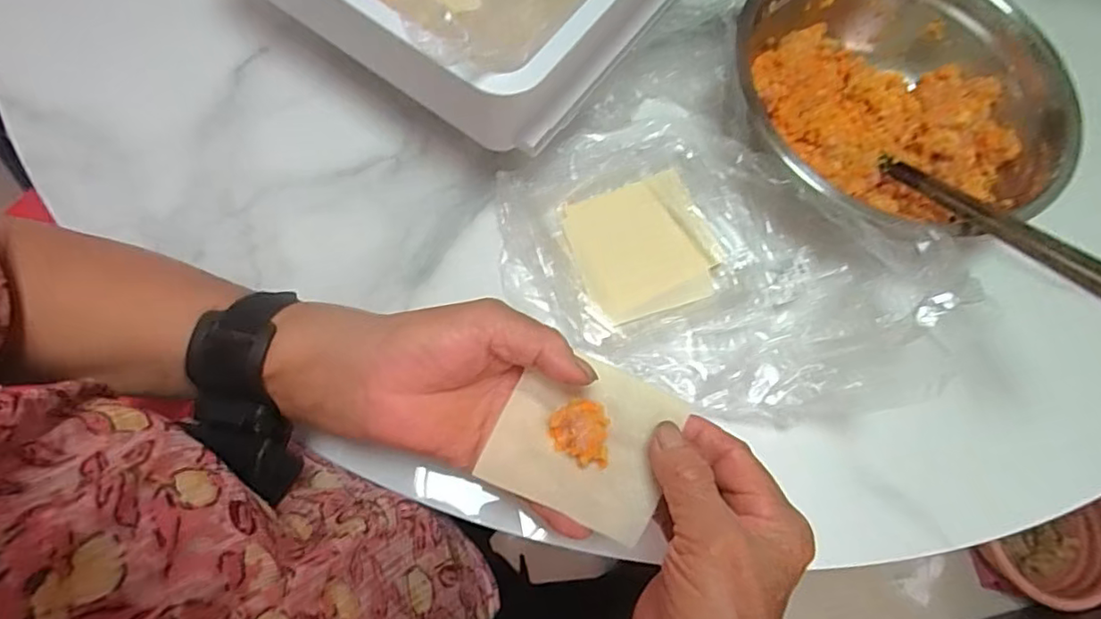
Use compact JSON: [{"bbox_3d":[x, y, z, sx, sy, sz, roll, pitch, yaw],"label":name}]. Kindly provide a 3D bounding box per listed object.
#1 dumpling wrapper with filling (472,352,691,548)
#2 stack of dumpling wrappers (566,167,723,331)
[{"bbox_3d":[0.016,0.061,0.279,0.081,0.020,0.074,23,75,5],"label":"dumpling wrapper with filling"},{"bbox_3d":[0.064,-0.043,0.405,0.094,0.008,0.094,-17,73,-11],"label":"stack of dumpling wrappers"}]

